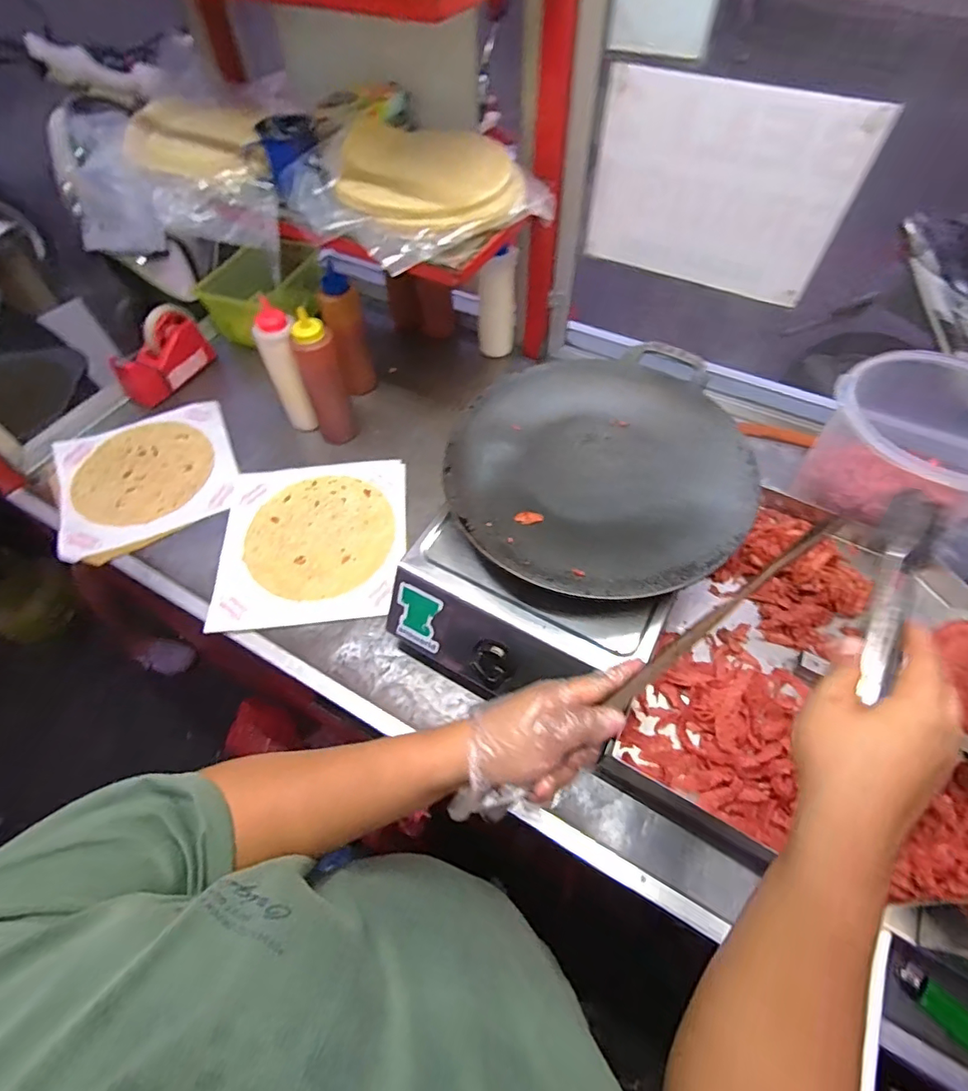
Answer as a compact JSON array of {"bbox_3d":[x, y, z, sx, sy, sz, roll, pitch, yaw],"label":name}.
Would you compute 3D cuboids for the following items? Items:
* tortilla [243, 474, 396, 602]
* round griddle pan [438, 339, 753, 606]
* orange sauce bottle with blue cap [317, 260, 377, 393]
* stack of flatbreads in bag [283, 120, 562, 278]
[{"bbox_3d":[-0.231,-0.016,0.708,0.202,0.006,0.199,0,57,0],"label":"tortilla"},{"bbox_3d":[0.123,-0.098,0.563,0.315,0.036,0.343,1,58,-1],"label":"round griddle pan"},{"bbox_3d":[-0.214,-0.327,0.790,0.056,0.183,0.052,13,59,6],"label":"orange sauce bottle with blue cap"},{"bbox_3d":[-0.082,-0.441,0.617,0.264,0.050,0.232,-36,66,-21],"label":"stack of flatbreads in bag"}]

